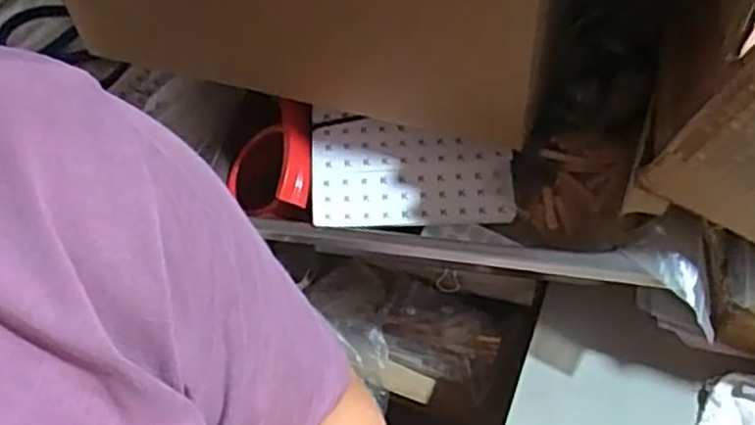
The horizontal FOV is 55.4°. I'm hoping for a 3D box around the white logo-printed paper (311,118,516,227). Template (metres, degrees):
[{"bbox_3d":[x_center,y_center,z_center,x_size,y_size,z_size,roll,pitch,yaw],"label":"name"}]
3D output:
[{"bbox_3d":[0.021,-0.024,0.459,0.126,0.008,0.068,-1,78,2],"label":"white logo-printed paper"}]

